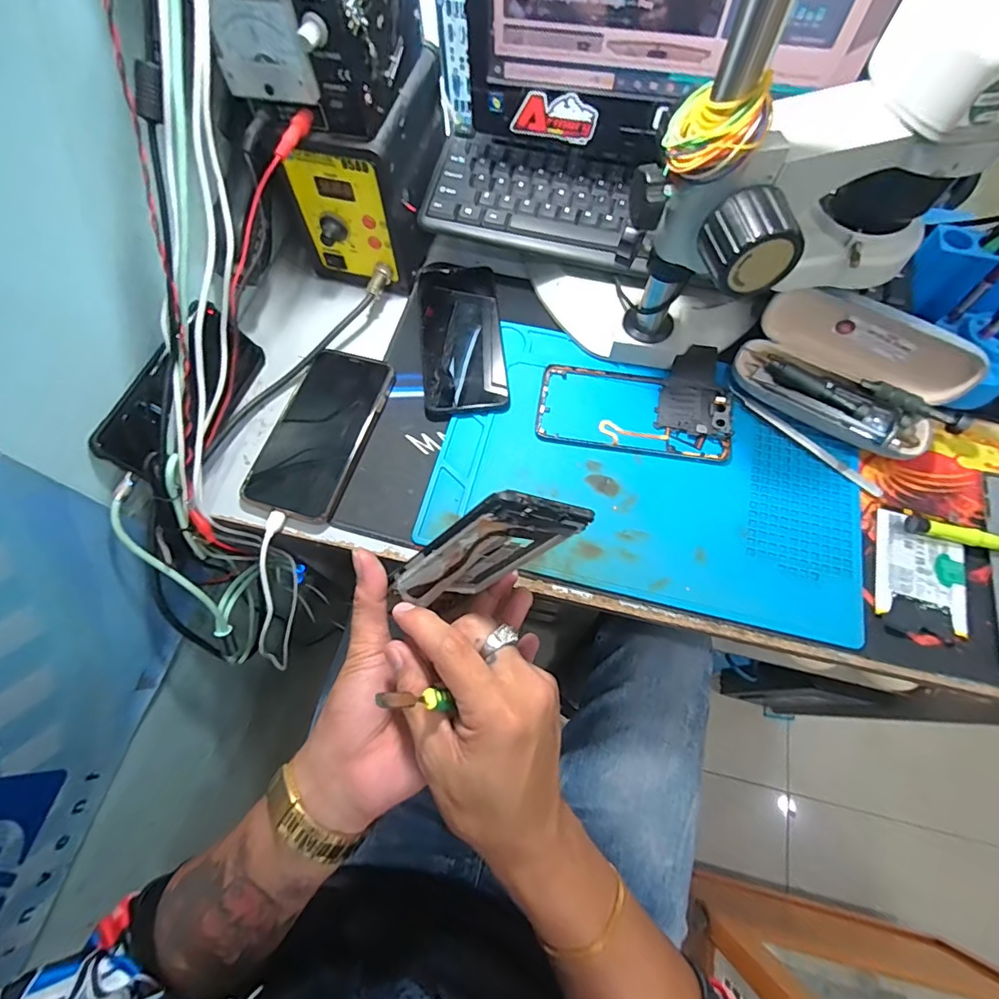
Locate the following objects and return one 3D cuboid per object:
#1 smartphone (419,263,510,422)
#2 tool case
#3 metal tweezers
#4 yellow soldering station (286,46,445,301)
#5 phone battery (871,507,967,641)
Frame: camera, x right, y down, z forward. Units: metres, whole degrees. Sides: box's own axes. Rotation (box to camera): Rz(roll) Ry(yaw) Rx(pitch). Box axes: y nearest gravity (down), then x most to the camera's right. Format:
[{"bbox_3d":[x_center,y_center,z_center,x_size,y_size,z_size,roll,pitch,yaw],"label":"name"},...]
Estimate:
[{"bbox_3d":[-0.036,-0.155,0.456,0.074,0.013,0.170,-5,68,0],"label":"smartphone"},{"bbox_3d":[0.290,-0.101,0.396,0.174,0.074,0.091,32,73,13],"label":"tool case"},{"bbox_3d":[0.256,-0.050,0.411,0.142,0.007,0.008,40,75,16],"label":"metal tweezers"},{"bbox_3d":[-0.115,-0.302,0.453,0.099,0.134,0.166,16,70,8],"label":"yellow soldering station"},{"bbox_3d":[0.322,0.054,0.372,0.063,0.005,0.084,17,70,8],"label":"phone battery"}]

